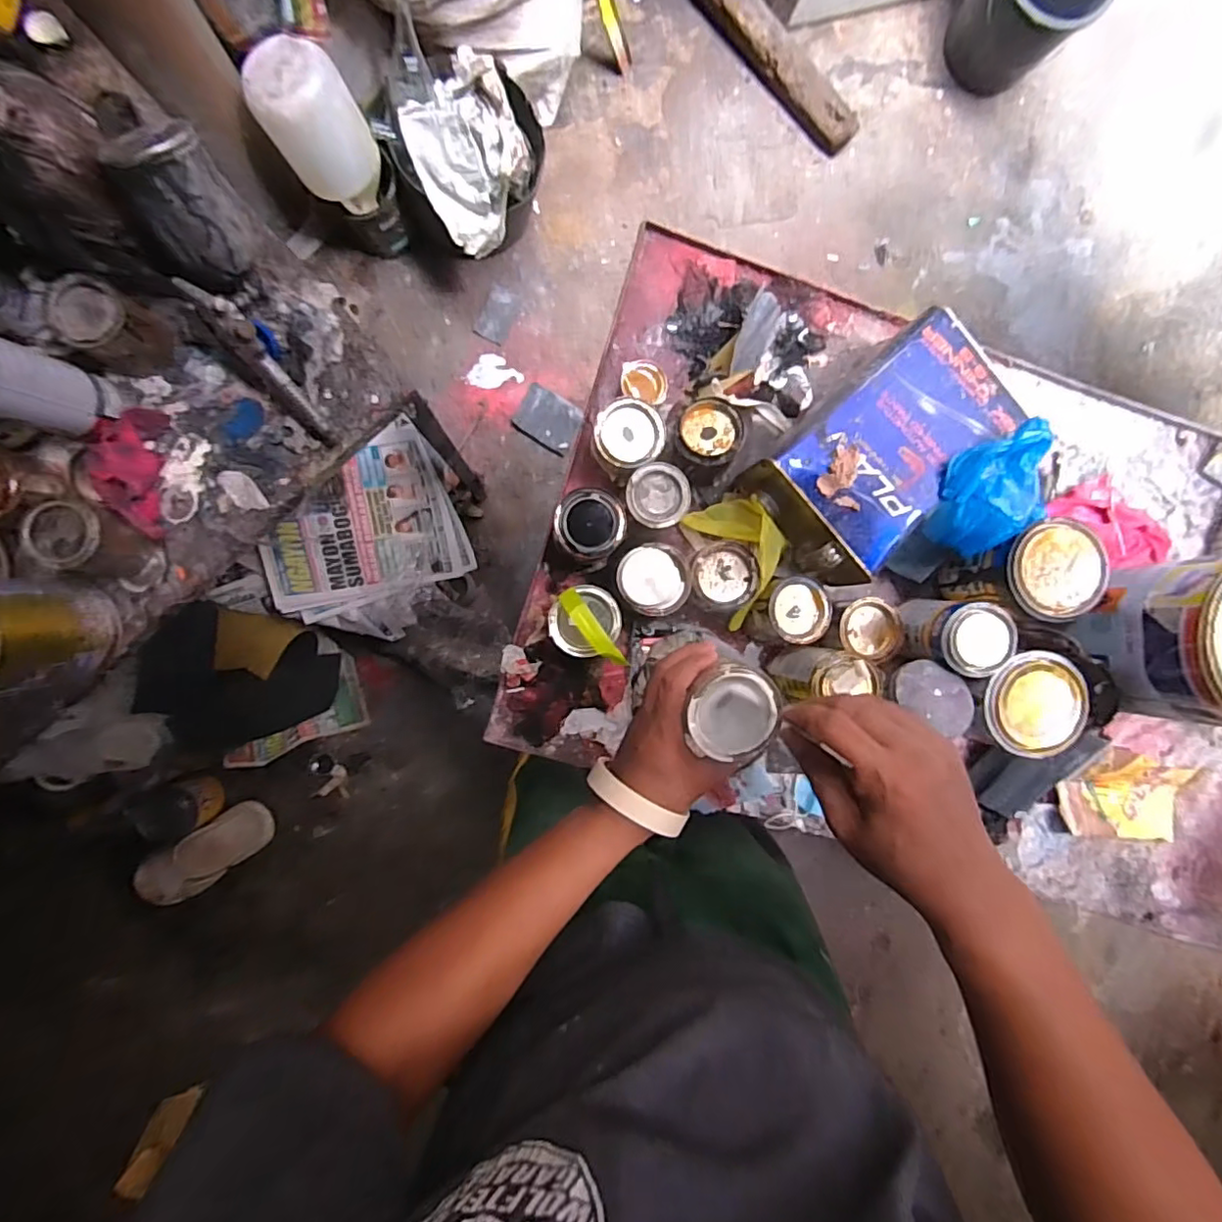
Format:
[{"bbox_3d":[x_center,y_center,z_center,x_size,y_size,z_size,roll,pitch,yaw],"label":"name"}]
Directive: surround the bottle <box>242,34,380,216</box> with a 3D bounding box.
[{"bbox_3d":[-0.517,-0.855,1.059,0.155,0.223,0.161,-29,94,-1],"label":"bottle"}]

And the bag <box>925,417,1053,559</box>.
[{"bbox_3d":[0.367,-0.118,0.580,0.087,0.058,0.123,2,93,-3],"label":"bag"}]

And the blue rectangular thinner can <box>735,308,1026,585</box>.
[{"bbox_3d":[0.287,-0.163,0.632,0.265,0.107,0.170,-42,94,0],"label":"blue rectangular thinner can"}]

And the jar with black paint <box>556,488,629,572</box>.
[{"bbox_3d":[-0.025,-0.085,0.634,0.070,0.087,0.078,22,92,-4],"label":"jar with black paint"}]

